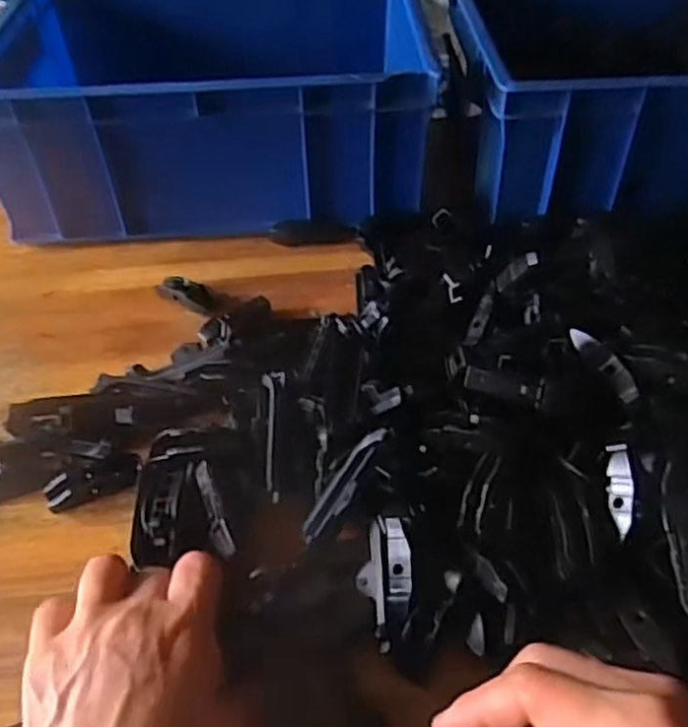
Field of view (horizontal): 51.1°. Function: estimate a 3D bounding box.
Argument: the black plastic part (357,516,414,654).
[{"bbox_3d":[0.019,0.100,0.335,0.024,0.022,0.061,1,45,4],"label":"black plastic part"}]

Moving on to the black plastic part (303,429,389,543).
[{"bbox_3d":[0.001,0.061,0.363,0.014,0.006,0.066,34,89,30],"label":"black plastic part"}]

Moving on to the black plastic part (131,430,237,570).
[{"bbox_3d":[-0.085,0.068,0.373,0.047,0.016,0.070,-9,48,-4],"label":"black plastic part"}]

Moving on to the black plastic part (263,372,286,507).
[{"bbox_3d":[-0.038,0.036,0.387,0.012,0.007,0.074,-3,61,2],"label":"black plastic part"}]

